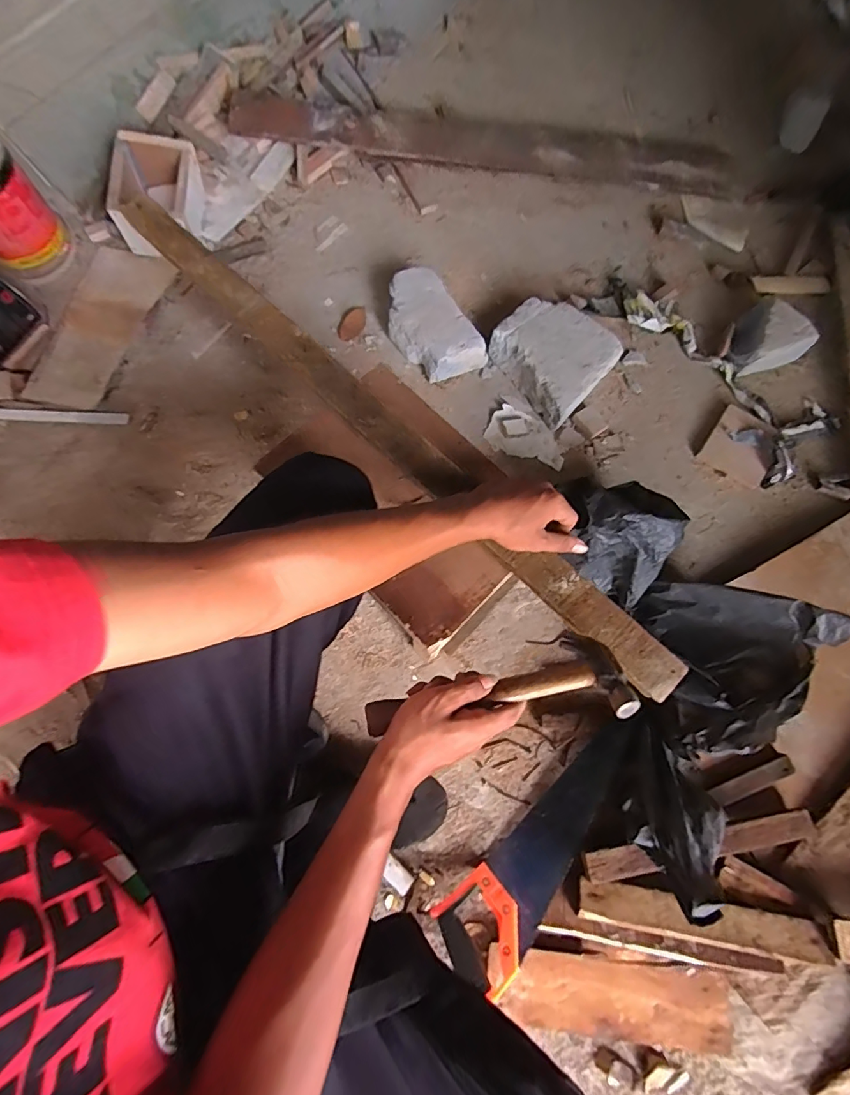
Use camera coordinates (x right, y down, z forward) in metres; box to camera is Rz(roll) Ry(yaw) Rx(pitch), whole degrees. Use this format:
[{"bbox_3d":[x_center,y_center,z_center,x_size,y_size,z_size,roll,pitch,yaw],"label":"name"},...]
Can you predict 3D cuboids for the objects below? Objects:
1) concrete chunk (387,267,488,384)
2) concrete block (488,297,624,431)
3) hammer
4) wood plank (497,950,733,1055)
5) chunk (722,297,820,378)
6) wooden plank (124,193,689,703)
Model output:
[{"bbox_3d":[0.009,-0.402,0.871,0.120,0.071,0.209,-34,79,-10],"label":"concrete chunk"},{"bbox_3d":[0.232,-0.350,0.857,0.187,0.071,0.204,-41,80,-12],"label":"concrete block"},{"bbox_3d":[0.071,0.145,0.456,0.243,0.032,0.094,-12,37,-6],"label":"hammer"},{"bbox_3d":[0.253,0.599,0.625,0.283,0.013,0.114,-2,87,6],"label":"wood plank"},{"bbox_3d":[0.631,-0.383,0.878,0.133,0.070,0.129,-40,80,-11],"label":"chunk"},{"bbox_3d":[-0.060,-0.153,0.576,0.881,0.043,0.052,43,78,10],"label":"wooden plank"}]

